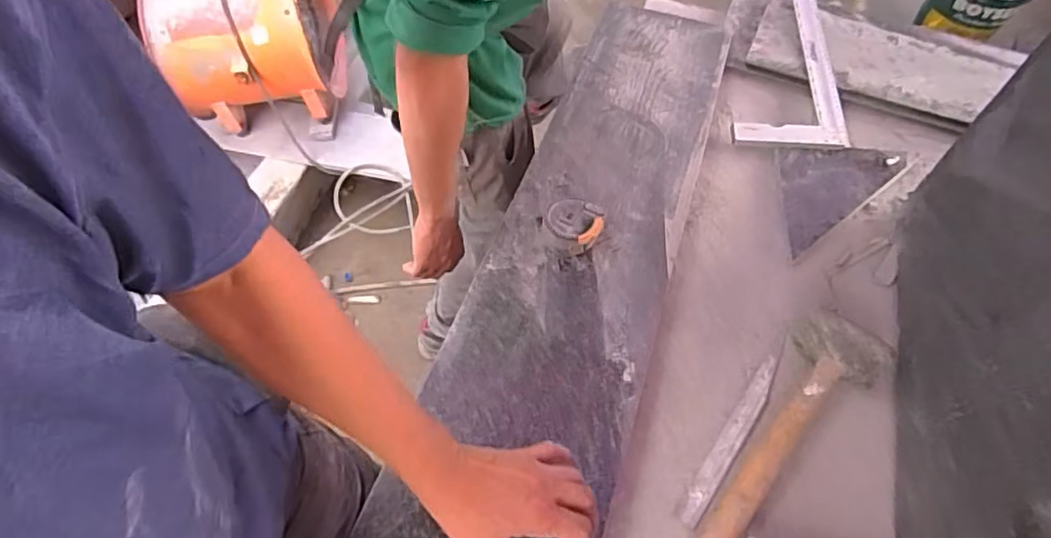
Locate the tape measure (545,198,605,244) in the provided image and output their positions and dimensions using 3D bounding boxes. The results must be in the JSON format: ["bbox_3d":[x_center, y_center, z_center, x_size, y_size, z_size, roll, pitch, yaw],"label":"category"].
[{"bbox_3d":[0.059,-0.053,0.761,0.067,0.043,0.067,23,57,12],"label":"tape measure"}]

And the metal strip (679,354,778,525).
[{"bbox_3d":[0.229,0.183,0.680,0.023,0.004,0.225,33,60,18],"label":"metal strip"}]

